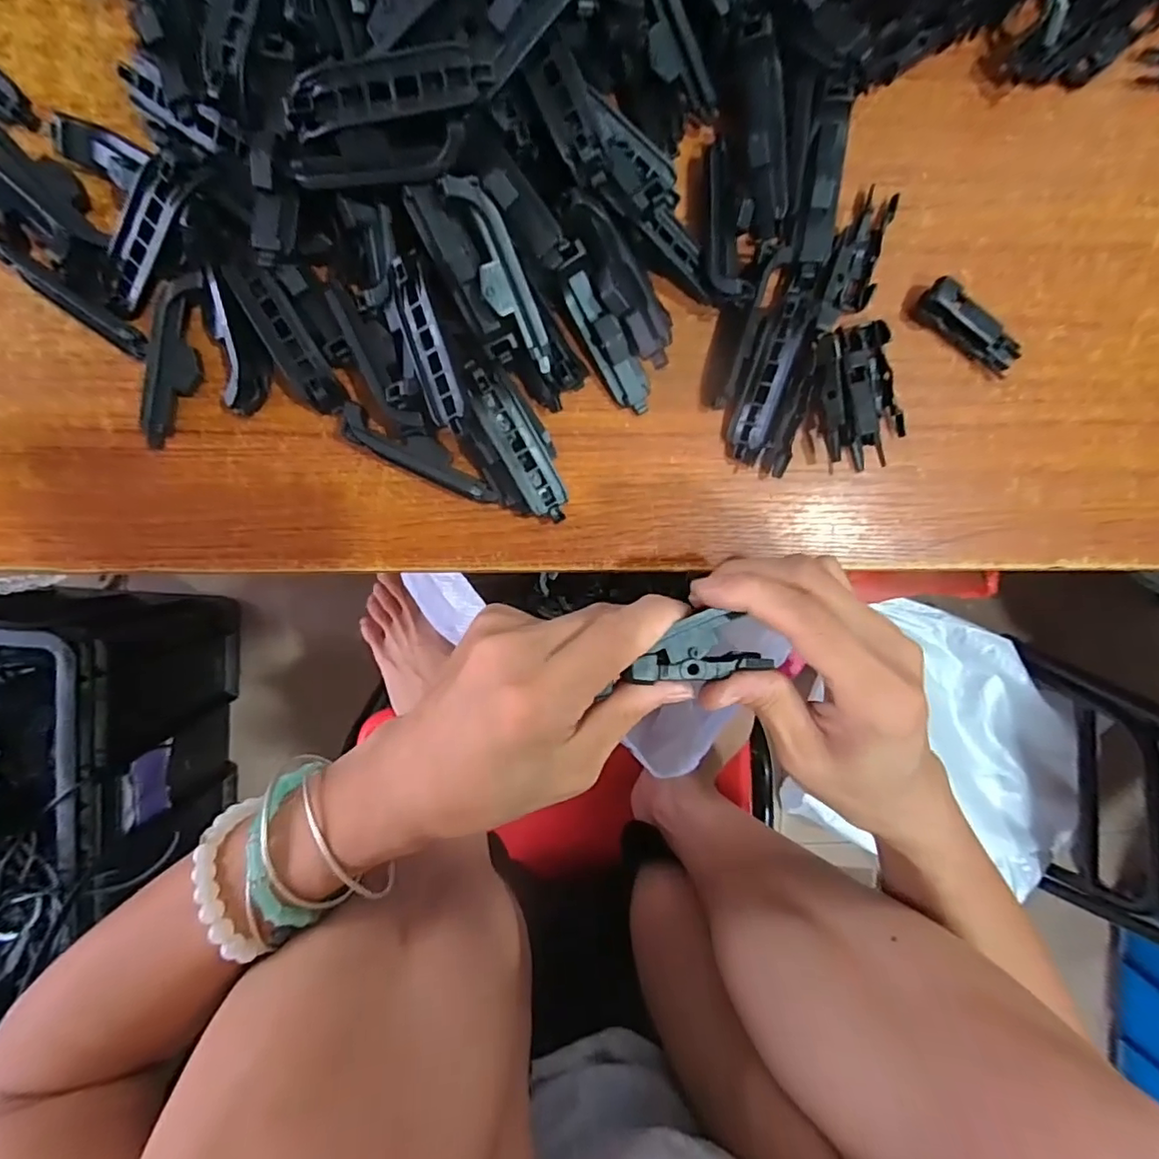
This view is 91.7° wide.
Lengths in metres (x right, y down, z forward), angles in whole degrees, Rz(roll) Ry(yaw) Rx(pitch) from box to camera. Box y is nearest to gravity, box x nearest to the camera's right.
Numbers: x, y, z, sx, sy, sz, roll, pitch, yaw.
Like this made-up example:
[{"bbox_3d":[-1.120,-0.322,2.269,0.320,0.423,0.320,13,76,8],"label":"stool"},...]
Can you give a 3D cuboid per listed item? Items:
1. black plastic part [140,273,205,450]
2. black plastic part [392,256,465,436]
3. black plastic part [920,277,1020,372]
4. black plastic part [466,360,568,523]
[{"bbox_3d":[-0.175,-0.094,0.245,0.016,0.019,0.072,11,94,-4],"label":"black plastic part"},{"bbox_3d":[-0.063,-0.096,0.233,0.016,0.010,0.070,-19,95,-2],"label":"black plastic part"},{"bbox_3d":[0.185,-0.120,0.266,0.054,0.013,0.017,31,92,-5],"label":"black plastic part"},{"bbox_3d":[-0.027,-0.059,0.249,0.019,0.008,0.073,-30,108,0],"label":"black plastic part"}]

